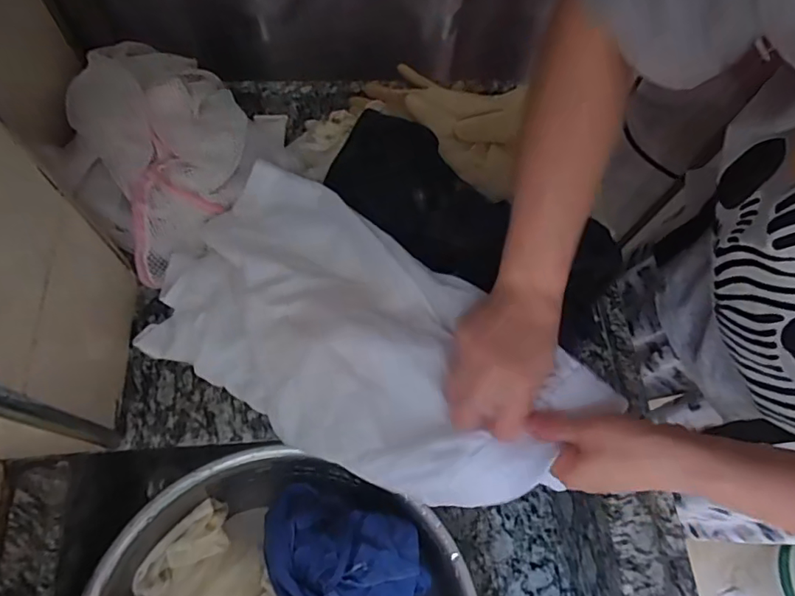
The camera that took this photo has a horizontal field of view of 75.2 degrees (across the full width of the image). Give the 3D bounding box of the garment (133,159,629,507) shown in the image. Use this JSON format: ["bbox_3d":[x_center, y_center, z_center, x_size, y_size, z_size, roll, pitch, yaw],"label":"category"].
[{"bbox_3d":[-0.025,0.036,0.457,0.377,0.043,0.205,30,70,10],"label":"garment"}]

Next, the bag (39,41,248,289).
[{"bbox_3d":[-0.243,-0.163,0.518,0.171,0.077,0.245,-33,74,-17],"label":"bag"}]

